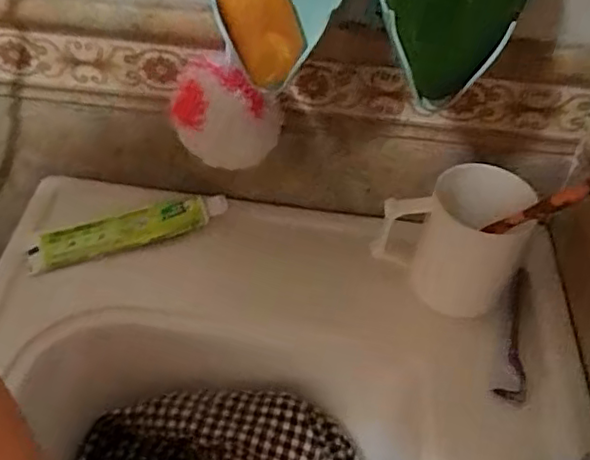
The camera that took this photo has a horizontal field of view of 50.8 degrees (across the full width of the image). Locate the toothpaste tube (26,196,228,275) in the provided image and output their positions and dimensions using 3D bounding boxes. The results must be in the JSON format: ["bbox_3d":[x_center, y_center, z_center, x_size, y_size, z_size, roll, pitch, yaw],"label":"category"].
[{"bbox_3d":[-0.143,0.000,0.537,0.168,0.025,0.033,-13,49,-16],"label":"toothpaste tube"}]

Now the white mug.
[{"bbox_3d":[0.121,0.003,0.486,0.108,0.089,0.074,19,49,14],"label":"white mug"}]

